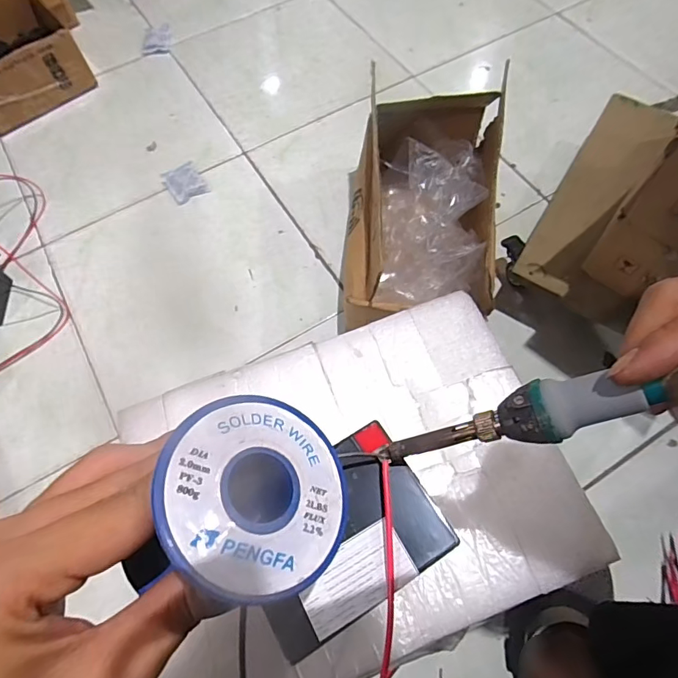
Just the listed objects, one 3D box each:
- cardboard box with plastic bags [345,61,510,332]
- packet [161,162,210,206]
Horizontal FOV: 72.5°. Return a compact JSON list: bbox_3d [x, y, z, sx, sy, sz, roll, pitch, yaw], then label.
[{"bbox_3d":[0.124,-0.214,0.714,0.210,0.179,0.407,3,66,4],"label":"cardboard box with plastic bags"},{"bbox_3d":[-0.285,-0.288,0.856,0.065,0.016,0.077,-31,68,-11],"label":"packet"}]

